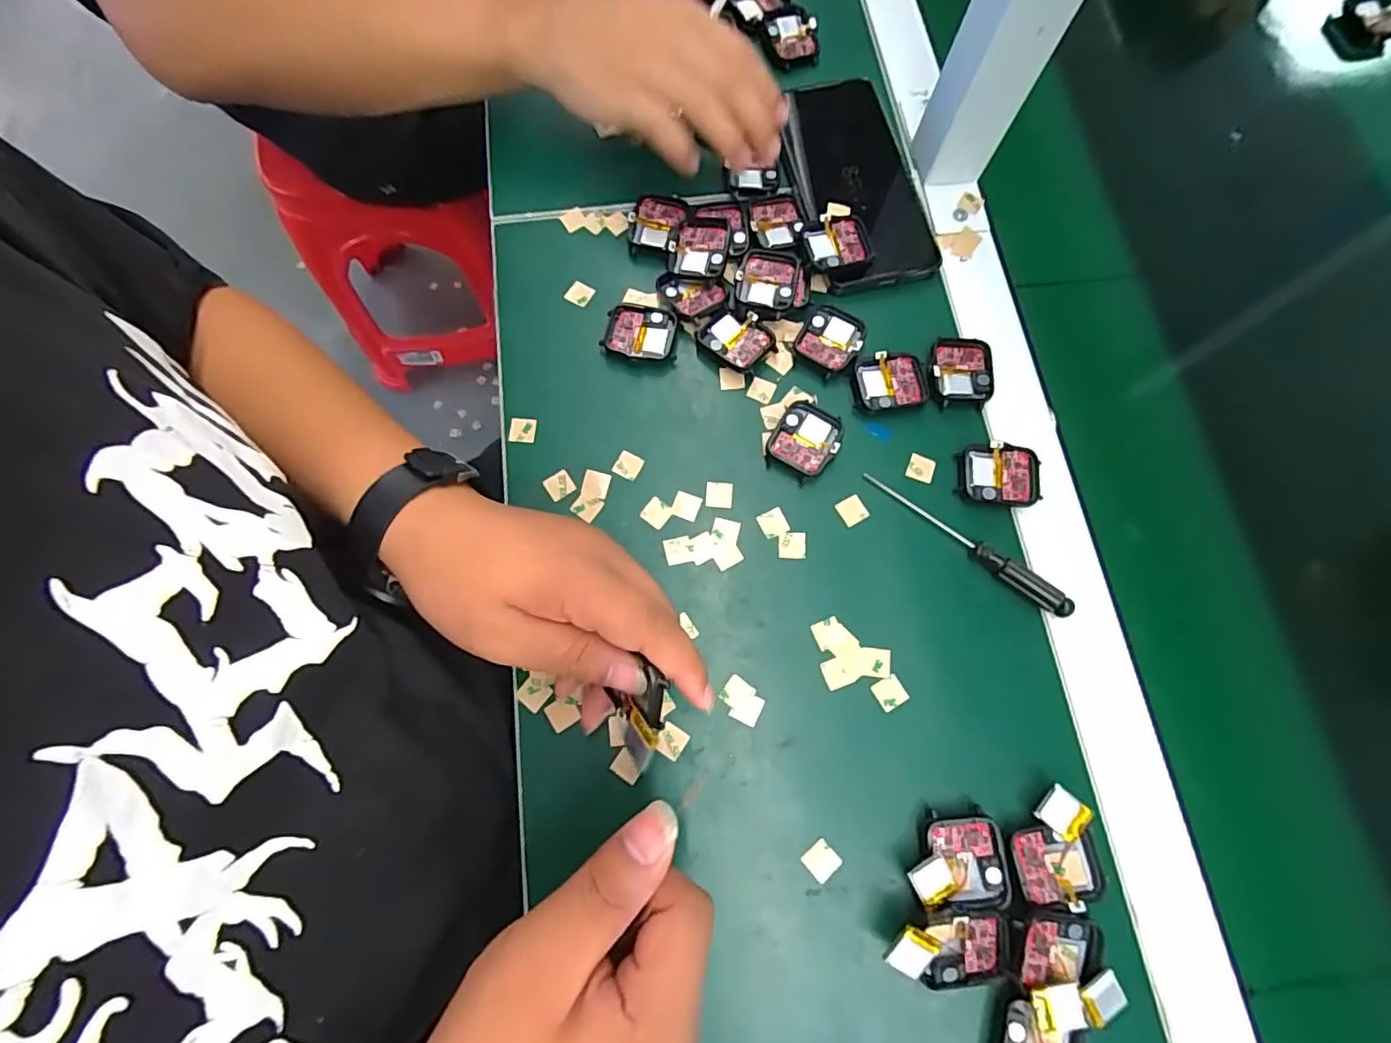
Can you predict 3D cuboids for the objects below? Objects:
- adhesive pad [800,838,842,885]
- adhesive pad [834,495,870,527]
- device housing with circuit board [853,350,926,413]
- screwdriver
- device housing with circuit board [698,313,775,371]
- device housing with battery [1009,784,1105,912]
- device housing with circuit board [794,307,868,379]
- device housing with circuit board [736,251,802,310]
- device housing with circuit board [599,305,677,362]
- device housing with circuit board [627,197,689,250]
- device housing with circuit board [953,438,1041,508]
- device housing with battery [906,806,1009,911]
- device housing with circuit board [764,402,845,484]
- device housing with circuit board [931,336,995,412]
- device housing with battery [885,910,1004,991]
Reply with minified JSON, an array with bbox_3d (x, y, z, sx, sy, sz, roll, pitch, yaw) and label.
[{"bbox_3d":[0.064,0.172,0.295,0.016,0.004,0.016,-40,79,-10],"label":"adhesive pad"},{"bbox_3d":[0.093,-0.007,0.345,0.015,0.004,0.016,-30,77,-8],"label":"adhesive pad"},{"bbox_3d":[0.121,-0.086,0.361,0.042,0.006,0.035,-3,75,-1],"label":"device housing with circuit board"},{"bbox_3d":[0.155,0.011,0.334,0.131,0.014,0.011,38,78,9],"label":"screwdriver"},{"bbox_3d":[0.026,-0.115,0.370,0.041,0.010,0.035,40,78,10],"label":"device housing with circuit board"},{"bbox_3d":[0.178,0.161,0.287,0.043,0.009,0.052,-12,75,-4],"label":"device housing with battery"},{"bbox_3d":[0.085,-0.115,0.370,0.037,0.007,0.041,36,77,9],"label":"device housing with circuit board"},{"bbox_3d":[0.046,-0.155,0.376,0.039,0.010,0.046,15,75,4],"label":"device housing with circuit board"},{"bbox_3d":[-0.036,-0.119,0.372,0.043,0.010,0.035,10,75,2],"label":"device housing with circuit board"},{"bbox_3d":[-0.026,-0.202,0.394,0.037,0.009,0.041,7,75,1],"label":"device housing with circuit board"},{"bbox_3d":[0.180,-0.027,0.346,0.046,0.007,0.038,8,75,2],"label":"device housing with circuit board"},{"bbox_3d":[0.129,0.166,0.287,0.049,0.014,0.041,2,75,0],"label":"device housing with battery"},{"bbox_3d":[0.066,-0.049,0.353,0.037,0.009,0.046,26,76,6],"label":"device housing with circuit board"},{"bbox_3d":[0.167,-0.094,0.364,0.039,0.005,0.045,11,75,3],"label":"device housing with circuit board"},{"bbox_3d":[0.118,0.204,0.275,0.056,0.022,0.036,-6,75,-2],"label":"device housing with battery"}]

